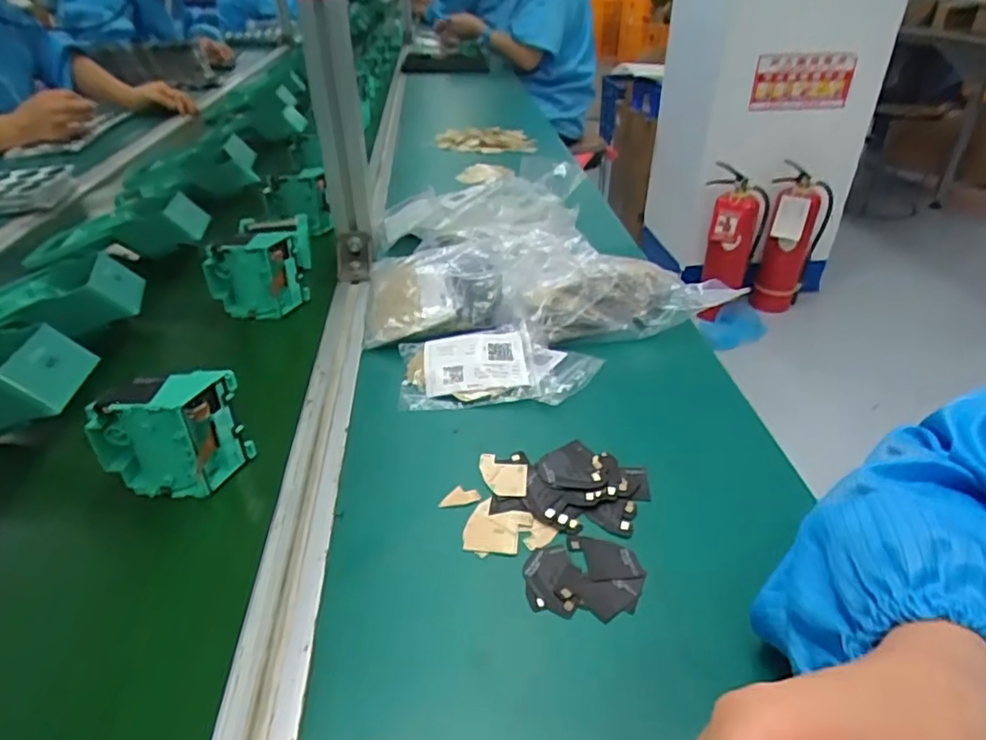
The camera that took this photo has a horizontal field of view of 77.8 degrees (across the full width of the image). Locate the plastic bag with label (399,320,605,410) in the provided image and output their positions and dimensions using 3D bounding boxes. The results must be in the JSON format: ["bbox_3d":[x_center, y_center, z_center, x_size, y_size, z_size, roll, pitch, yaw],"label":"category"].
[{"bbox_3d":[0.005,-0.005,0.486,0.153,0.023,0.082,-1,34,1],"label":"plastic bag with label"}]

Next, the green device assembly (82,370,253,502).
[{"bbox_3d":[-0.204,0.041,0.387,0.080,0.075,0.042,-1,34,1],"label":"green device assembly"}]

